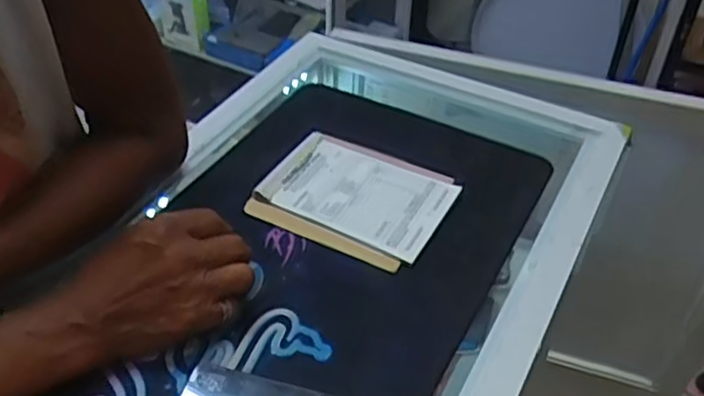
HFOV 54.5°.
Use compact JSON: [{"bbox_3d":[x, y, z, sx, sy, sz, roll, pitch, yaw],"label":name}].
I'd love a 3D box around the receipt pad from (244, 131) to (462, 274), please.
[{"bbox_3d":[0.004,-0.004,0.645,0.167,0.008,0.134,21,45,20],"label":"receipt pad"}]

